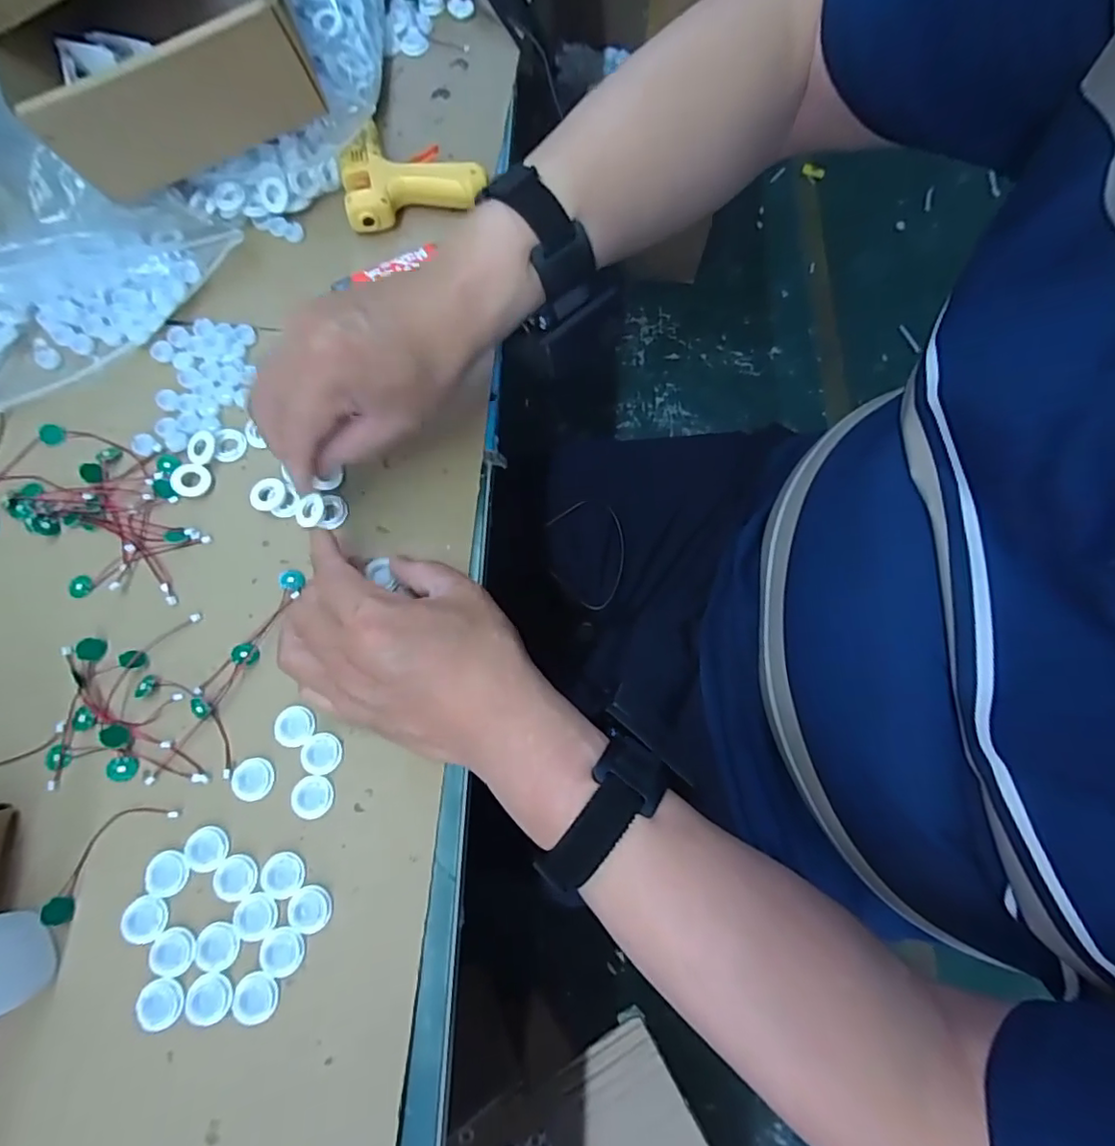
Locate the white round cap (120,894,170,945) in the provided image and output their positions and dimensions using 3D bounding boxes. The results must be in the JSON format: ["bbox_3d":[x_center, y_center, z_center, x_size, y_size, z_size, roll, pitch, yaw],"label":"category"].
[{"bbox_3d":[-0.223,0.186,0.302,0.024,0.004,0.022,0,75,0],"label":"white round cap"}]

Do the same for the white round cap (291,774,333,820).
[{"bbox_3d":[-0.140,0.127,0.319,0.022,0.004,0.022,0,75,0],"label":"white round cap"}]

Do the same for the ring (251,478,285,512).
[{"bbox_3d":[-0.189,-0.052,0.367,0.022,0.006,0.025,-16,76,-4],"label":"ring"}]

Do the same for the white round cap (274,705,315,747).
[{"bbox_3d":[-0.155,0.090,0.329,0.023,0.004,0.022,0,75,0],"label":"white round cap"}]

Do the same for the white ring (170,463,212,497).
[{"bbox_3d":[-0.241,-0.061,0.369,0.024,0.004,0.022,0,75,0],"label":"white ring"}]

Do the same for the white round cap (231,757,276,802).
[{"bbox_3d":[-0.174,0.118,0.321,0.024,0.004,0.023,0,75,0],"label":"white round cap"}]

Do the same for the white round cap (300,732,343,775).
[{"bbox_3d":[-0.137,0.105,0.326,0.023,0.004,0.022,0,75,0],"label":"white round cap"}]

